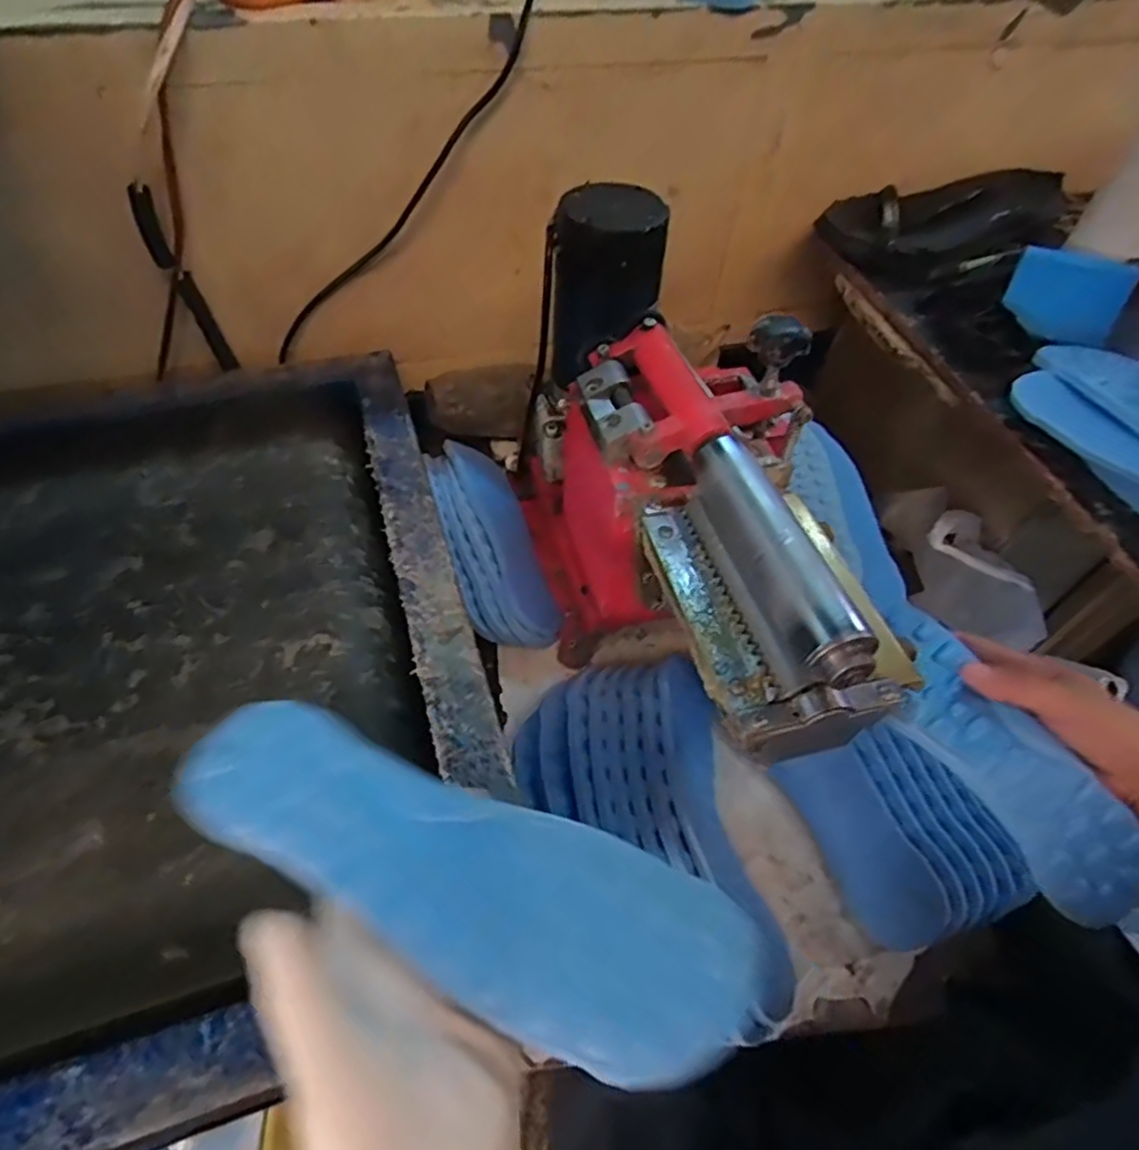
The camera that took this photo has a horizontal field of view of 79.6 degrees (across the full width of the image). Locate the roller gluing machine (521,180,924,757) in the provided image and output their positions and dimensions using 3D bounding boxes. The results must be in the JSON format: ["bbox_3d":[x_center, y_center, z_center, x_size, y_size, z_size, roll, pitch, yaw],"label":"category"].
[{"bbox_3d":[0.084,-0.061,0.536,0.150,0.275,0.437,-10,53,-12],"label":"roller gluing machine"}]

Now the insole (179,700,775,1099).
[{"bbox_3d":[-0.052,0.127,0.297,0.264,0.015,0.079,21,54,13],"label":"insole"}]

